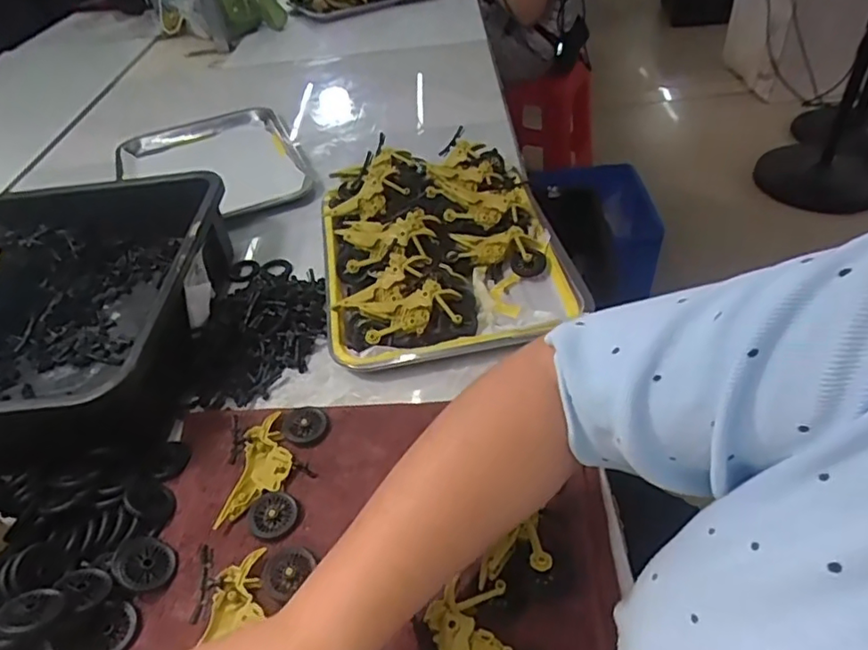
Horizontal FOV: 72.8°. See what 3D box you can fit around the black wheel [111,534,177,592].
[{"bbox_3d":[-0.208,0.170,0.423,0.046,0.007,0.037,38,41,28],"label":"black wheel"}]

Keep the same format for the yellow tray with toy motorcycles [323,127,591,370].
[{"bbox_3d":[0.002,-0.098,0.664,0.254,0.061,0.339,-9,42,-2],"label":"yellow tray with toy motorcycles"}]

